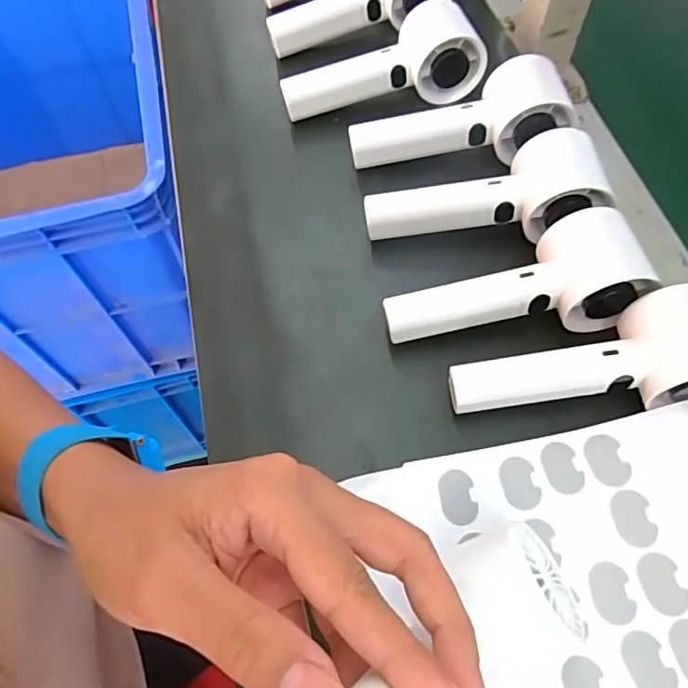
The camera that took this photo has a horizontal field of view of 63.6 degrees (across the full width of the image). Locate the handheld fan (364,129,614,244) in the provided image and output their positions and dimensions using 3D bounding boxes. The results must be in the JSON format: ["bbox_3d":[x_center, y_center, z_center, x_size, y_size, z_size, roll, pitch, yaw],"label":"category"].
[{"bbox_3d":[0.091,-0.100,0.376,0.150,0.059,0.059,0,64,6],"label":"handheld fan"}]

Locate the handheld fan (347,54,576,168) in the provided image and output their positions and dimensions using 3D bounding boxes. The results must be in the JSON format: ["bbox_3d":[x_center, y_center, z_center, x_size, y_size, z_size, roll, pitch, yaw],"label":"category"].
[{"bbox_3d":[0.081,-0.163,0.405,0.153,0.048,0.059,-6,63,3],"label":"handheld fan"}]

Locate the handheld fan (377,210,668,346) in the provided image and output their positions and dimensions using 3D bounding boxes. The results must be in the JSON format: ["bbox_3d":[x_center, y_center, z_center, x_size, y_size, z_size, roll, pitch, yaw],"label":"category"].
[{"bbox_3d":[0.099,-0.038,0.344,0.148,0.055,0.060,-6,63,3],"label":"handheld fan"}]

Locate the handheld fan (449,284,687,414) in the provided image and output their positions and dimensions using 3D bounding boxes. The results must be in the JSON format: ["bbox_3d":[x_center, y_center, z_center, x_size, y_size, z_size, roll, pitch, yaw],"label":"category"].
[{"bbox_3d":[0.141,0.005,0.315,0.160,0.055,0.060,-1,64,5],"label":"handheld fan"}]

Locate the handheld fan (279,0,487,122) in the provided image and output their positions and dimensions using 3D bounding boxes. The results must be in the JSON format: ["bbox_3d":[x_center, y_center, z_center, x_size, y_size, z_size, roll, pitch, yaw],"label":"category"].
[{"bbox_3d":[0.029,-0.223,0.446,0.157,0.056,0.063,-8,63,2],"label":"handheld fan"}]

